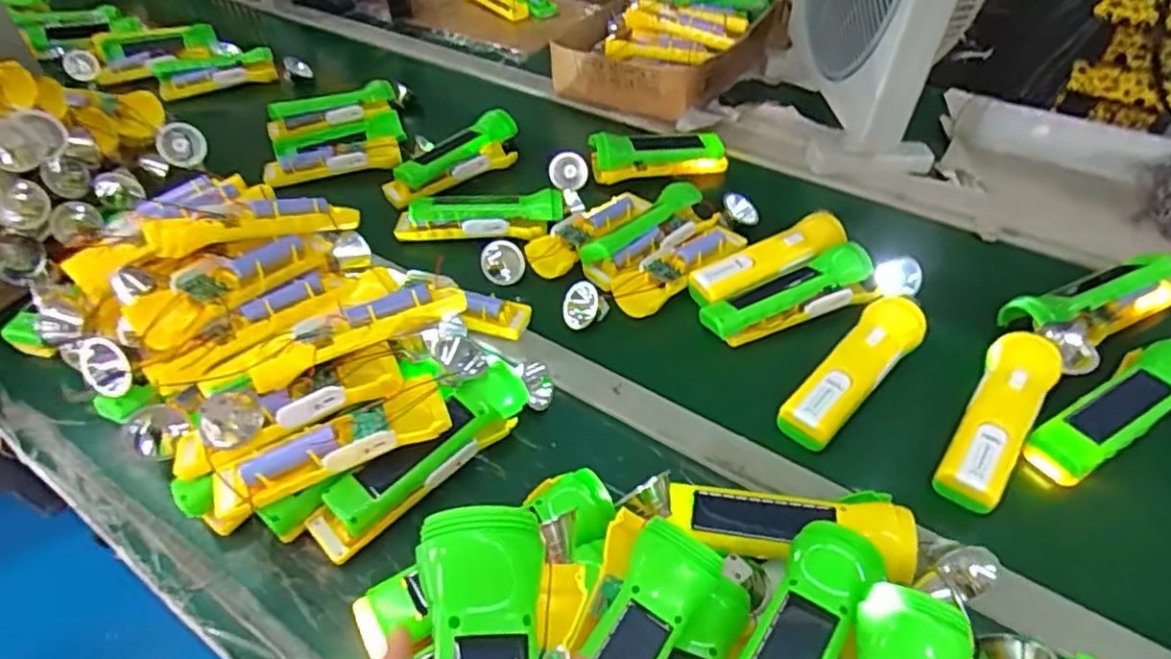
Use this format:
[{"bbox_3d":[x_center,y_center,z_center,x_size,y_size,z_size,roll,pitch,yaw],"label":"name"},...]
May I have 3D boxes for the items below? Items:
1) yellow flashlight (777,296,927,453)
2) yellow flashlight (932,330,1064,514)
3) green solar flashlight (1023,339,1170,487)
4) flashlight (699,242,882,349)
[{"bbox_3d":[0.228,0.035,0.561,0.171,0.048,0.047,-36,54,-29],"label":"yellow flashlight"},{"bbox_3d":[0.330,0.070,0.530,0.052,0.050,0.179,29,52,27],"label":"yellow flashlight"},{"bbox_3d":[0.424,0.062,0.525,0.172,0.042,0.056,-23,49,-20],"label":"green solar flashlight"},{"bbox_3d":[0.192,-0.033,0.631,0.173,0.046,0.057,-14,46,-12],"label":"flashlight"}]

